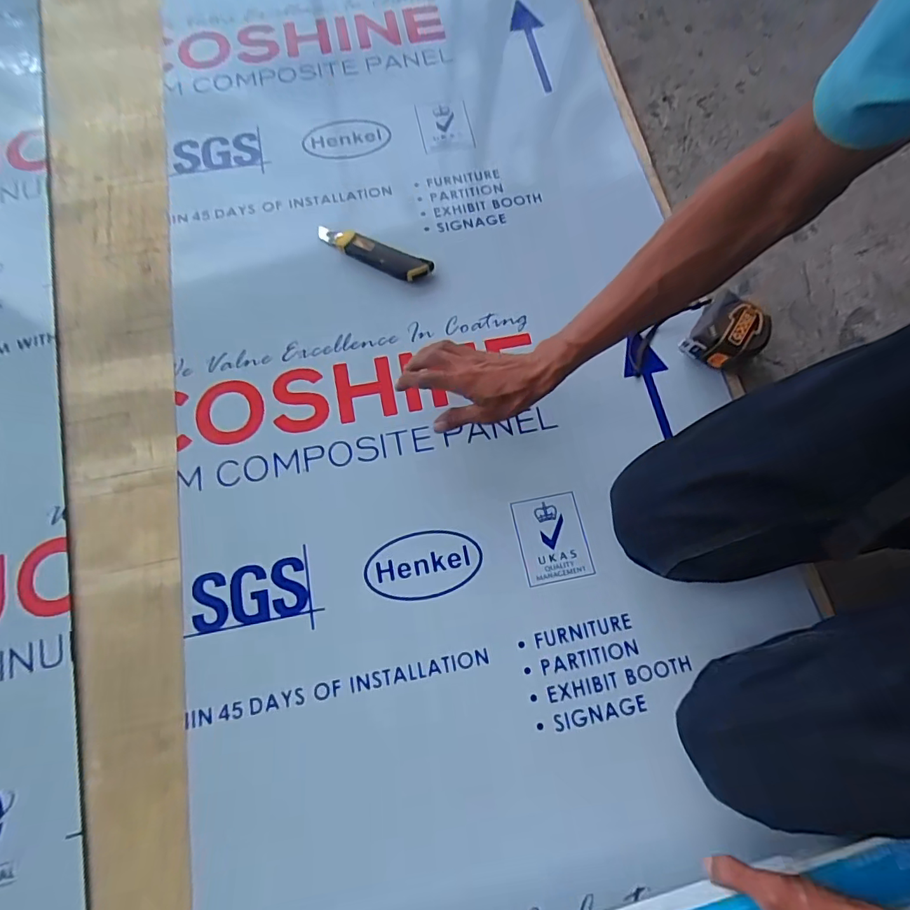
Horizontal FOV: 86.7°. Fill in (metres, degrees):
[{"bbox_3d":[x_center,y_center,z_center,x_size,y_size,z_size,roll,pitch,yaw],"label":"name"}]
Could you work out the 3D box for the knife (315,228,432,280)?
[{"bbox_3d":[-0.108,-0.266,0.628,0.163,0.024,0.033,27,74,7],"label":"knife"}]

